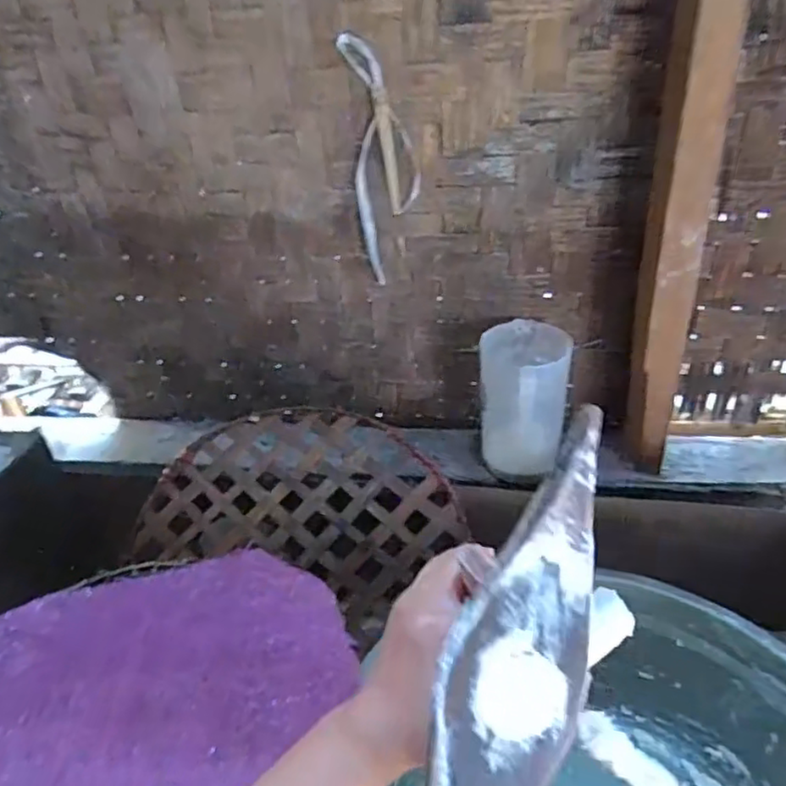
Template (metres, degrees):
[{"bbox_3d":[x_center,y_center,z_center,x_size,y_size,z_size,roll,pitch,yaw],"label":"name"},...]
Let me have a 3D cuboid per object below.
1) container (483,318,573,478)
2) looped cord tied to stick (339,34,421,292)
[{"bbox_3d":[0.163,0.006,0.811,0.107,0.152,0.126,5,35,15],"label":"container"},{"bbox_3d":[-0.008,-0.255,0.733,0.073,0.263,0.014,1,34,9],"label":"looped cord tied to stick"}]

